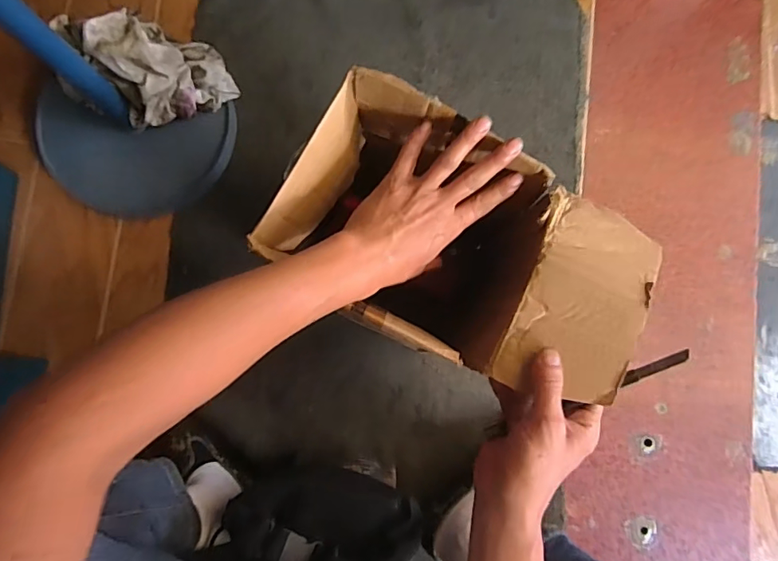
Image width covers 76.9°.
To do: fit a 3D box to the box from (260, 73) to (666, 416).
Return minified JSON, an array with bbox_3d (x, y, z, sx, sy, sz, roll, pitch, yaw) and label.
[{"bbox_3d":[0.065,-0.033,0.470,0.327,0.121,0.205,30,83,-1],"label":"box"}]

